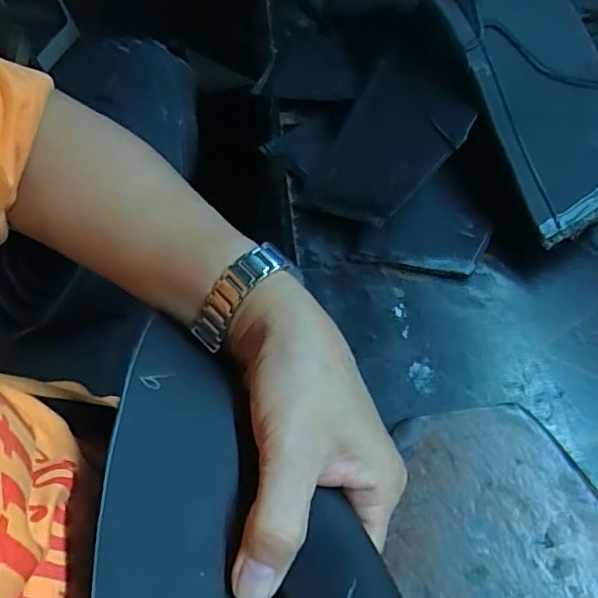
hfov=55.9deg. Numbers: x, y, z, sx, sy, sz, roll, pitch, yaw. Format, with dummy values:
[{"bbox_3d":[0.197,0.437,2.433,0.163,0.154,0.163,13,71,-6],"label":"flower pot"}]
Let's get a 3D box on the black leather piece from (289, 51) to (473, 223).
[{"bbox_3d":[0.057,-0.102,0.373,0.088,0.009,0.120,41,97,37],"label":"black leather piece"}]

